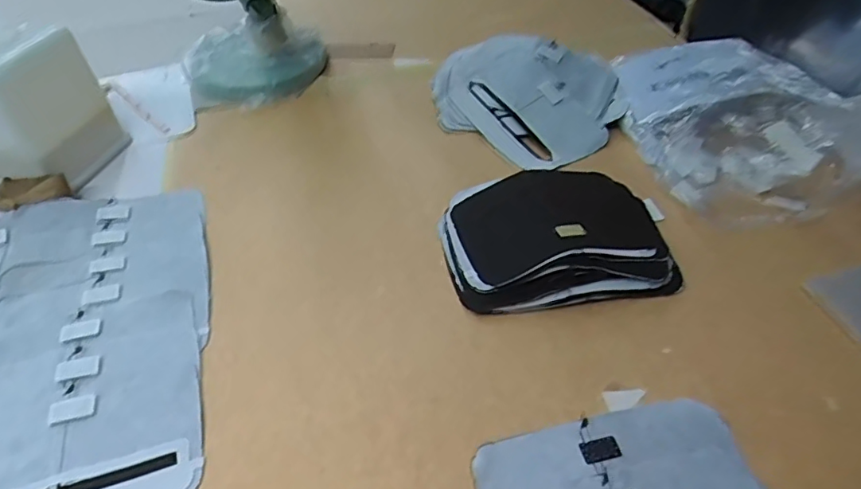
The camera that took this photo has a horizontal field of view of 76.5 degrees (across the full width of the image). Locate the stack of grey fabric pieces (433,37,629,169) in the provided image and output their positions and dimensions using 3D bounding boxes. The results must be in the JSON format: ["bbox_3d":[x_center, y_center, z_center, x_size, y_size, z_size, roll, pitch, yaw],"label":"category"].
[{"bbox_3d":[0.120,-0.205,0.724,0.196,0.079,0.260,-34,53,-26],"label":"stack of grey fabric pieces"}]

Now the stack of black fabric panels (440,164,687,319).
[{"bbox_3d":[0.124,-0.020,0.555,0.221,0.043,0.176,-7,45,-3],"label":"stack of black fabric panels"}]

